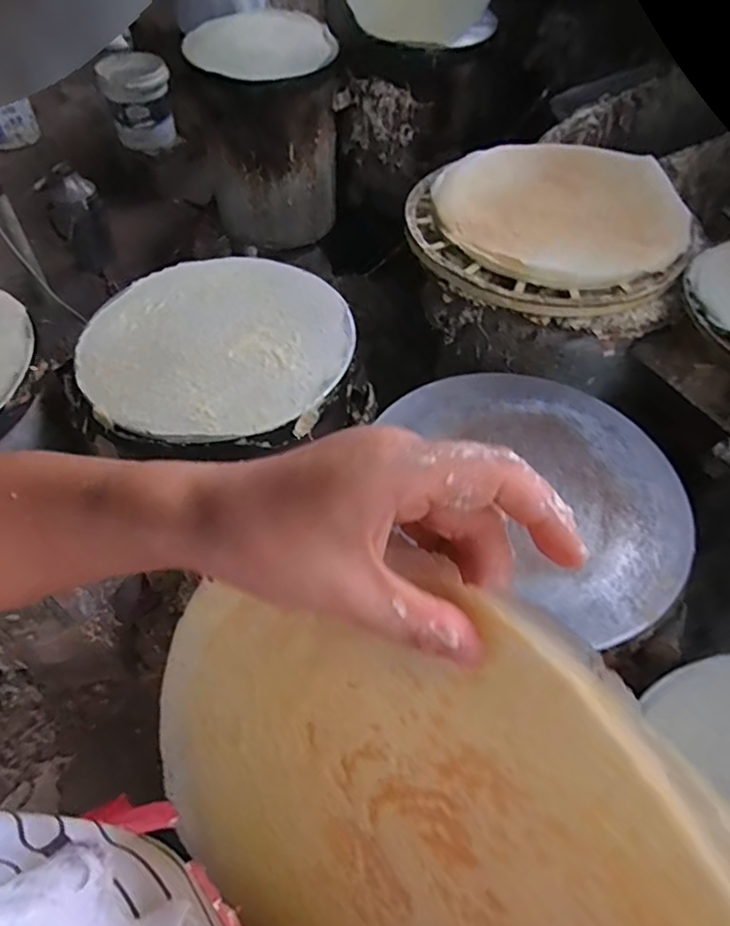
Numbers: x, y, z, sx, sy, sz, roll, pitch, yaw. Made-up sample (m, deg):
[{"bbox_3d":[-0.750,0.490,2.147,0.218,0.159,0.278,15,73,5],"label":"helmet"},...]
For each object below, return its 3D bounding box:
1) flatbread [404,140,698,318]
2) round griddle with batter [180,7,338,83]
[{"bbox_3d":[0.261,-0.345,0.824,0.398,0.052,0.369,3,53,2],"label":"flatbread"},{"bbox_3d":[-0.250,-1.012,1.411,0.349,0.055,0.329,-5,53,-4],"label":"round griddle with batter"}]

